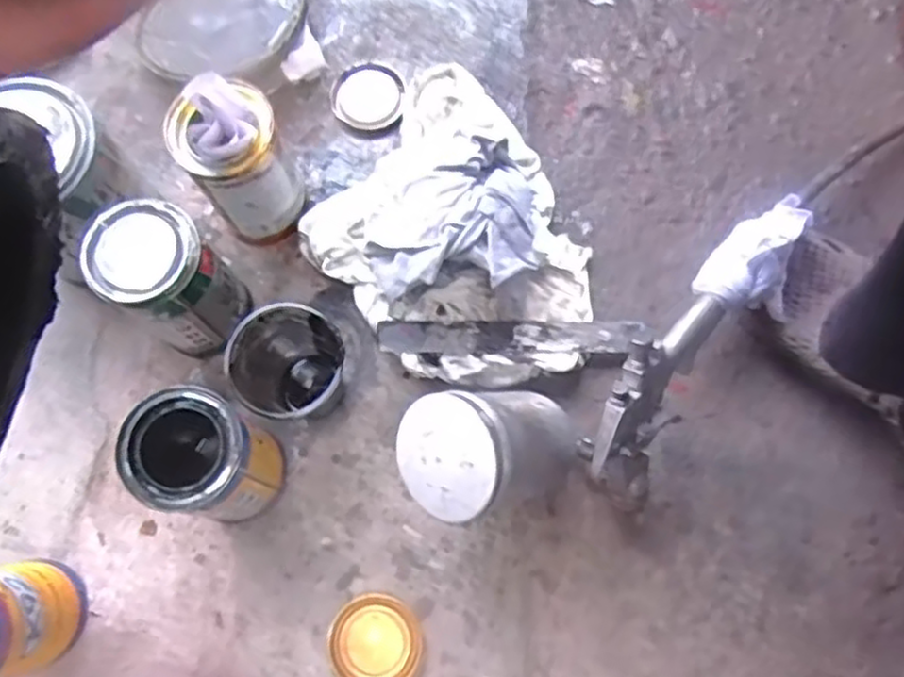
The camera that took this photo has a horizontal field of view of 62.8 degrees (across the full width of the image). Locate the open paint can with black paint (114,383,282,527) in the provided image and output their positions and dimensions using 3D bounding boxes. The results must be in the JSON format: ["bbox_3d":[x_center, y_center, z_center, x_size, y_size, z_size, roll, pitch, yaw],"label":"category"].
[{"bbox_3d":[-0.164,0.083,0.505,0.073,0.130,0.071,0,74,-1],"label":"open paint can with black paint"}]

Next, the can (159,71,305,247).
[{"bbox_3d":[-0.155,-0.125,0.552,0.068,0.148,0.064,0,74,-1],"label":"can"}]

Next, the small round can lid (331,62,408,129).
[{"bbox_3d":[-0.073,-0.214,0.645,0.064,0.017,0.064,0,74,-1],"label":"small round can lid"}]

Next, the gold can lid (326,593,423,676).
[{"bbox_3d":[-0.055,0.218,0.528,0.064,0.004,0.063,26,75,6],"label":"gold can lid"}]

